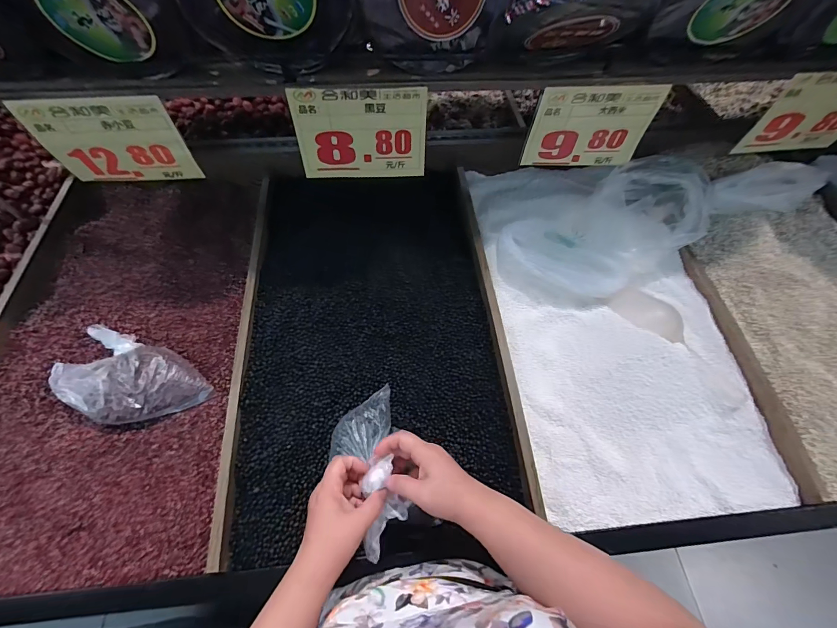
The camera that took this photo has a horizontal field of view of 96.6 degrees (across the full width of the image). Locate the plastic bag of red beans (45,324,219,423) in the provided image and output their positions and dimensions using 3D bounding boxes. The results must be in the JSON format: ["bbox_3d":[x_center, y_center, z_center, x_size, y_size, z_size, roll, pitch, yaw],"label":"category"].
[{"bbox_3d":[-0.452,0.102,0.579,0.223,0.057,0.129,22,65,11],"label":"plastic bag of red beans"}]

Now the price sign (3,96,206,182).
[{"bbox_3d":[-0.485,-0.272,0.598,0.209,0.143,0.012,-5,60,-3],"label":"price sign"}]

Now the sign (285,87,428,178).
[{"bbox_3d":[-0.093,-0.295,0.620,0.208,0.145,0.007,-2,54,-4],"label":"sign"}]

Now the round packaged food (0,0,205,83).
[{"bbox_3d":[-0.391,-0.374,0.447,0.198,0.177,0.049,2,65,-1],"label":"round packaged food"}]

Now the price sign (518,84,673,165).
[{"bbox_3d":[0.305,-0.326,0.657,0.210,0.147,0.010,-3,62,-3],"label":"price sign"}]

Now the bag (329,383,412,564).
[{"bbox_3d":[-0.068,0.190,0.473,0.094,0.056,0.199,-11,41,-7],"label":"bag"}]

